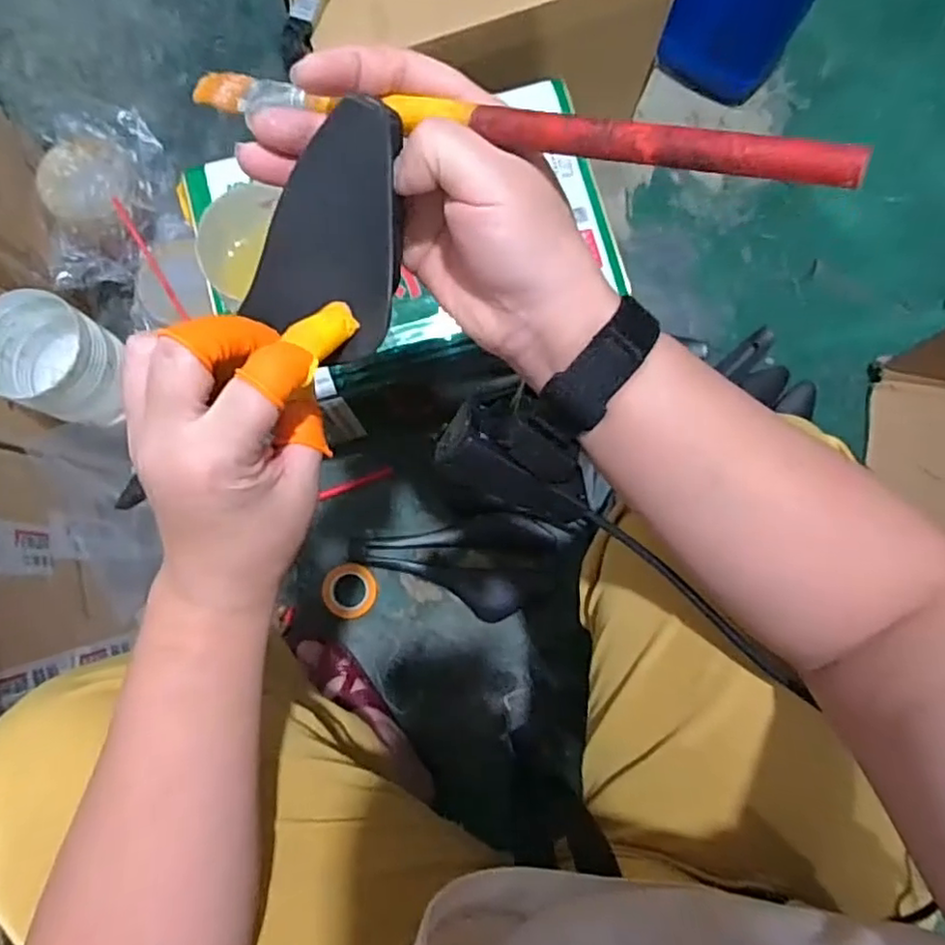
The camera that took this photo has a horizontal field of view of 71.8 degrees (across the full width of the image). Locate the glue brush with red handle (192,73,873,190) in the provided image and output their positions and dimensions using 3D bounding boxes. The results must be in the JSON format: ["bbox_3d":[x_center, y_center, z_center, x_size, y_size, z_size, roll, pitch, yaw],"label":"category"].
[{"bbox_3d":[-0.006,-0.133,0.248,0.281,0.010,0.013,22,82,26],"label":"glue brush with red handle"}]

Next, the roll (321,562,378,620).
[{"bbox_3d":[-0.142,0.137,0.758,0.061,0.024,0.062,0,82,-2],"label":"roll"}]

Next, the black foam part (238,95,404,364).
[{"bbox_3d":[-0.051,-0.092,0.261,0.059,0.011,0.096,33,119,1],"label":"black foam part"}]

